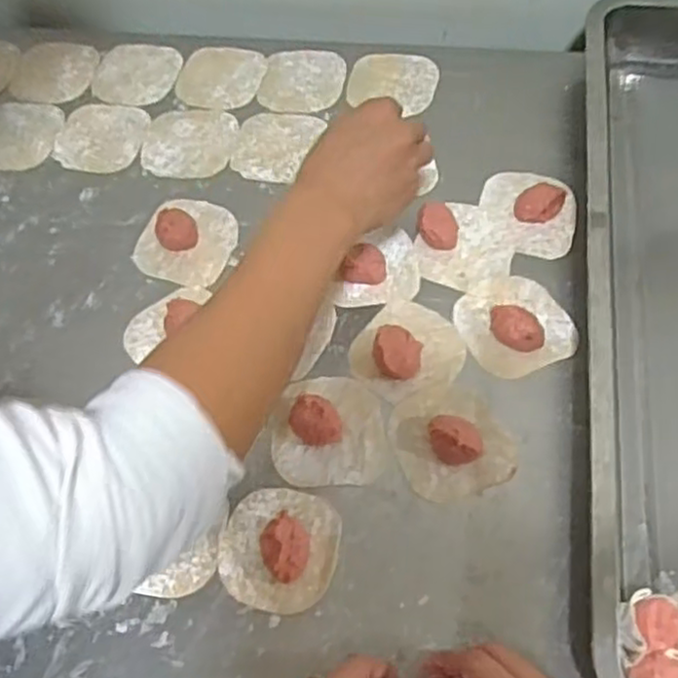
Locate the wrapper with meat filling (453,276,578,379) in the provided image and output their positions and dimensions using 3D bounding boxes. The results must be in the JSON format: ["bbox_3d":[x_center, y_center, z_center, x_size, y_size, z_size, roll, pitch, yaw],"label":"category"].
[{"bbox_3d":[0.132,-0.015,0.540,0.075,0.019,0.080,-1,62,2],"label":"wrapper with meat filling"}]

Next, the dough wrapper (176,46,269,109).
[{"bbox_3d":[-0.110,-0.248,0.682,0.075,0.004,0.080,-1,62,2],"label":"dough wrapper"}]

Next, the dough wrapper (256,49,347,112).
[{"bbox_3d":[-0.033,-0.244,0.678,0.074,0.007,0.079,10,63,7],"label":"dough wrapper"}]

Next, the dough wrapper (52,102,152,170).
[{"bbox_3d":[-0.215,-0.184,0.656,0.080,0.004,0.074,7,63,6],"label":"dough wrapper"}]

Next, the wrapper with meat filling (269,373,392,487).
[{"bbox_3d":[-0.007,0.059,0.501,0.080,0.023,0.079,-1,62,2],"label":"wrapper with meat filling"}]

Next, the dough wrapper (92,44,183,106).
[{"bbox_3d":[-0.193,-0.254,0.689,0.078,0.004,0.080,-1,62,2],"label":"dough wrapper"}]

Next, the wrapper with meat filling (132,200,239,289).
[{"bbox_3d":[-0.126,-0.085,0.595,0.076,0.019,0.082,17,64,11],"label":"wrapper with meat filling"}]

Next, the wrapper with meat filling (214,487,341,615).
[{"bbox_3d":[-0.039,0.132,0.466,0.075,0.024,0.076,-1,62,2],"label":"wrapper with meat filling"}]

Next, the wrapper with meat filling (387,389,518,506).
[{"bbox_3d":[0.077,0.066,0.494,0.075,0.025,0.079,-1,62,2],"label":"wrapper with meat filling"}]

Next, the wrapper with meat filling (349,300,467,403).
[{"bbox_3d":[0.051,0.006,0.530,0.072,0.018,0.077,-1,62,2],"label":"wrapper with meat filling"}]

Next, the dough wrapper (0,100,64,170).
[{"bbox_3d":[-0.295,-0.187,0.659,0.079,0.005,0.078,-1,62,2],"label":"dough wrapper"}]

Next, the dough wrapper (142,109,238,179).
[{"bbox_3d":[-0.133,-0.176,0.645,0.079,0.004,0.076,3,62,4],"label":"dough wrapper"}]

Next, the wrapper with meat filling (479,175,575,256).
[{"bbox_3d":[0.154,-0.107,0.585,0.076,0.017,0.078,14,64,9],"label":"wrapper with meat filling"}]

